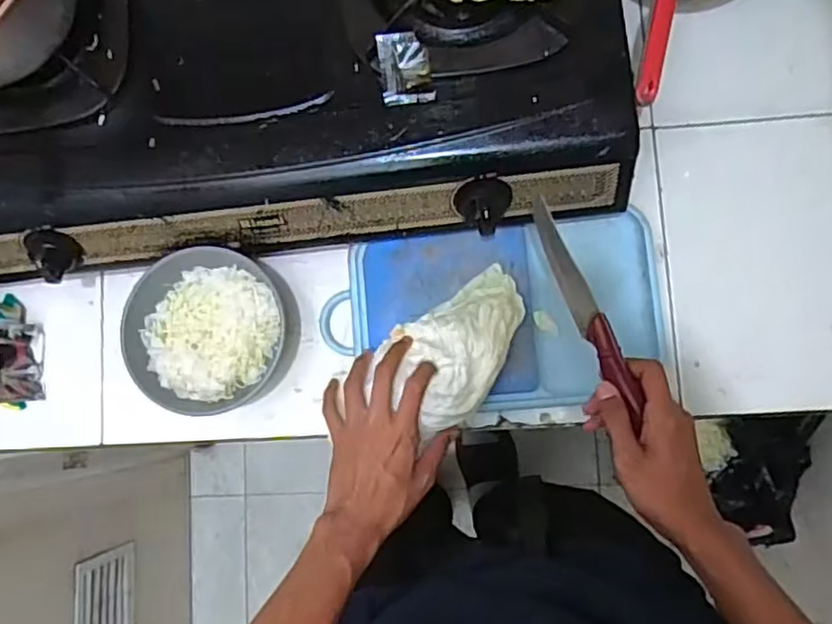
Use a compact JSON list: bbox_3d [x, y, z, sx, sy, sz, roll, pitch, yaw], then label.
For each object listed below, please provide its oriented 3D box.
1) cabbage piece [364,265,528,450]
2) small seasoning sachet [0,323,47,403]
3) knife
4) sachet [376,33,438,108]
[{"bbox_3d":[0.049,0.032,0.622,0.141,0.061,0.103,-35,82,0],"label":"cabbage piece"},{"bbox_3d":[-0.428,0.054,0.697,0.019,0.073,0.082,-3,85,42],"label":"small seasoning sachet"},{"bbox_3d":[0.142,-0.004,0.557,0.020,0.027,0.191,-25,85,2],"label":"knife"},{"bbox_3d":[-0.009,-0.214,0.583,0.044,0.007,0.059,-7,113,1],"label":"sachet"}]

